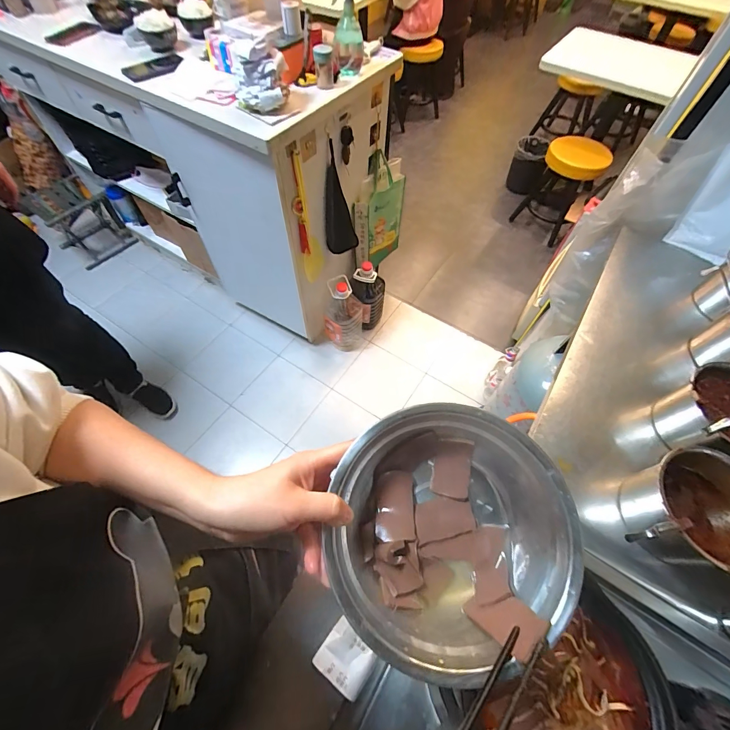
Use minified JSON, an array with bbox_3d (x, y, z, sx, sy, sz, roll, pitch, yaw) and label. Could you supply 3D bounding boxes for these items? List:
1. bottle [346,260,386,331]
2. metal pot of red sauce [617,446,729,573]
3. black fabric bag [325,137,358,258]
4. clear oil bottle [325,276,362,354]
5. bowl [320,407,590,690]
[{"bbox_3d":[0.011,-0.290,1.533,0.136,0.327,0.138,12,60,5],"label":"bottle"},{"bbox_3d":[0.465,0.211,0.500,0.133,0.113,0.153,7,60,2],"label":"metal pot of red sauce"},{"bbox_3d":[-0.088,-0.546,1.183,0.107,0.374,0.065,-30,49,-22],"label":"black fabric bag"},{"bbox_3d":[-0.087,-0.198,1.452,0.154,0.325,0.139,4,60,0],"label":"clear oil bottle"},{"bbox_3d":[0.063,0.136,0.290,0.185,0.083,0.182,1,60,-2],"label":"bowl"}]

